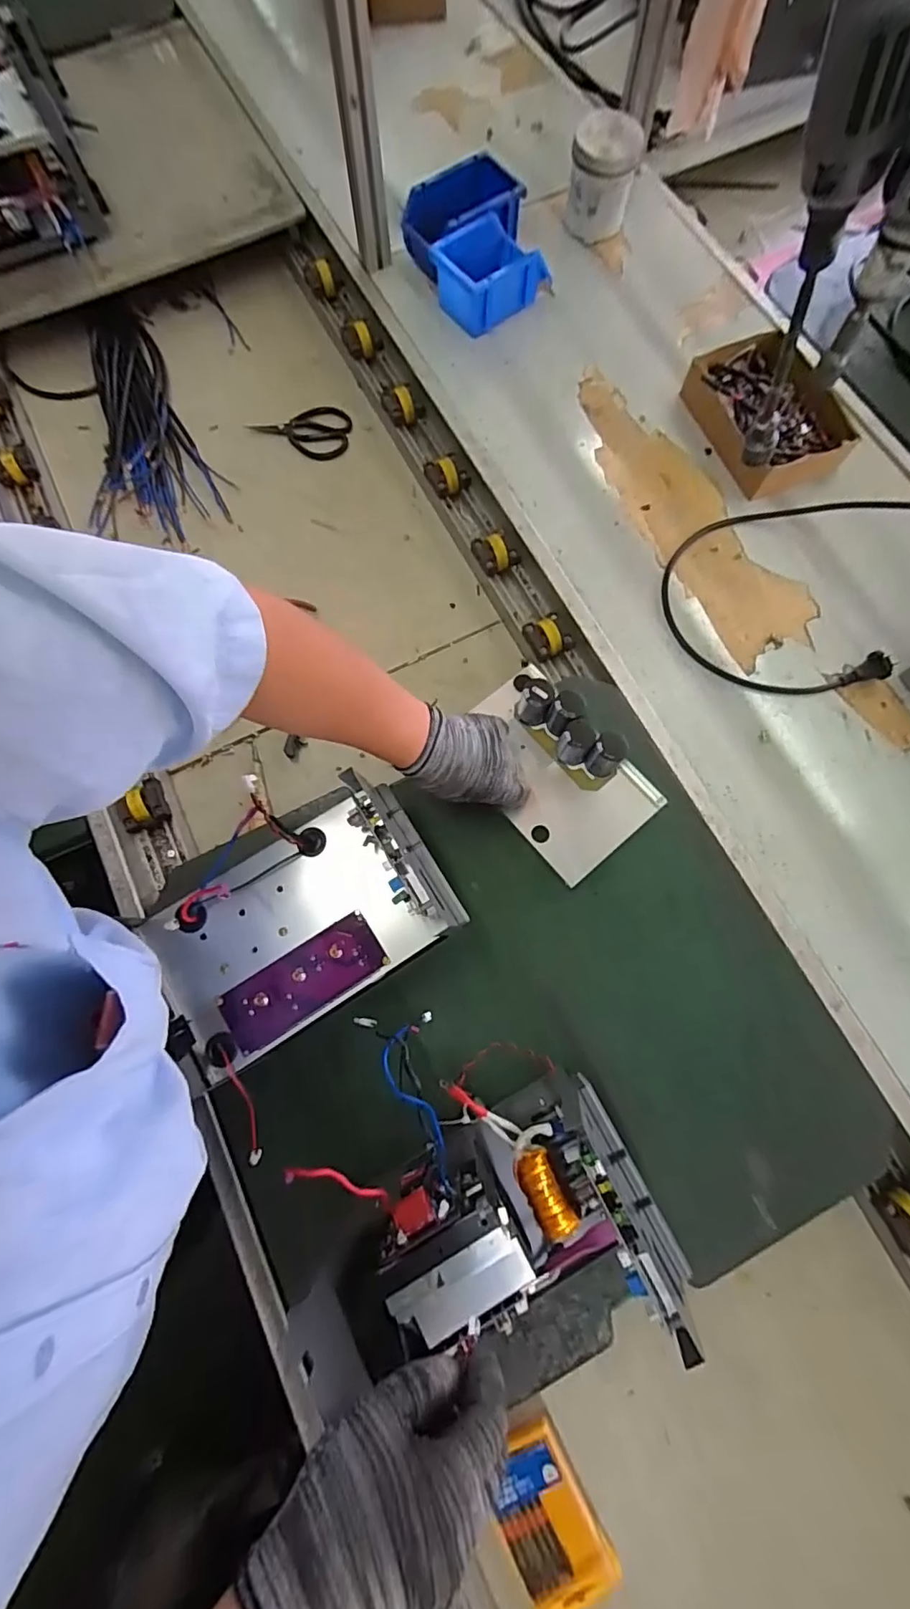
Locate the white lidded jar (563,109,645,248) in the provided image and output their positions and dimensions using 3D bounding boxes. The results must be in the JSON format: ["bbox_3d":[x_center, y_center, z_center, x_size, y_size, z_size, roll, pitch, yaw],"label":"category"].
[{"bbox_3d":[0.218,-0.938,0.853,0.097,0.113,0.094,18,75,5],"label":"white lidded jar"}]

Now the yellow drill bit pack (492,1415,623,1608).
[{"bbox_3d":[0.084,0.672,0.526,0.082,0.019,0.135,-30,78,-8],"label":"yellow drill bit pack"}]

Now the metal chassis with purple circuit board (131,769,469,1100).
[{"bbox_3d":[-0.131,0.098,0.453,0.244,0.065,0.150,-34,77,-9],"label":"metal chassis with purple circuit board"}]

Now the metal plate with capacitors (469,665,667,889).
[{"bbox_3d":[0.108,-0.046,0.611,0.147,0.065,0.222,-39,78,-10],"label":"metal plate with capacitors"}]

